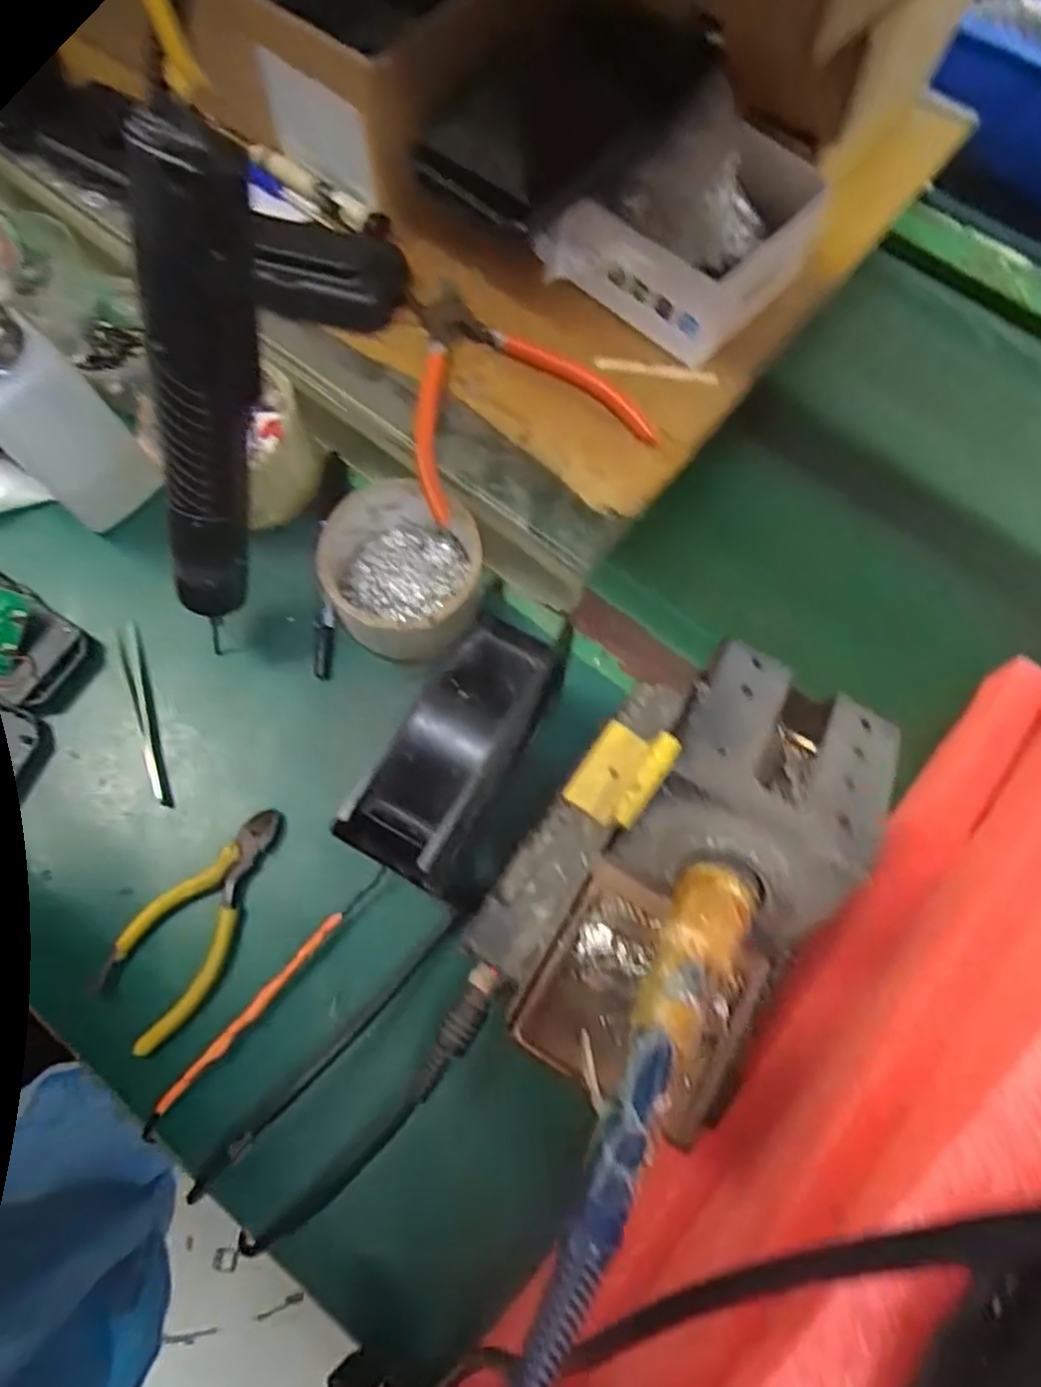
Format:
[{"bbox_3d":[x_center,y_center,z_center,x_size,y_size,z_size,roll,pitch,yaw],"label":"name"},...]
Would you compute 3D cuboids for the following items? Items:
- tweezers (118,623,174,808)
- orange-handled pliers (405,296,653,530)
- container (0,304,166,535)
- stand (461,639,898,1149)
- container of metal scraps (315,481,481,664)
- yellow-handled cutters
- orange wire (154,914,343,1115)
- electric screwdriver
[{"bbox_3d":[-0.203,0.012,0.397,0.011,0.006,0.105,-20,74,-7],"label":"tweezers"},{"bbox_3d":[-0.010,-0.168,0.391,0.119,0.024,0.126,-20,74,-7],"label":"orange-handled pliers"},{"bbox_3d":[-0.245,-0.142,0.374,0.058,0.130,0.056,43,77,12],"label":"container"},{"bbox_3d":[0.054,0.060,0.257,0.102,0.079,0.163,29,74,8],"label":"stand"},{"bbox_3d":[-0.060,-0.065,0.392,0.080,0.054,0.083,0,72,-1],"label":"container of metal scraps"},{"bbox_3d":[-0.160,0.111,0.363,0.048,0.009,0.121,29,74,8],"label":"yellow-handled cutters"},{"bbox_3d":[-0.126,0.149,0.344,0.007,0.009,0.113,42,76,12],"label":"orange wire"},{"bbox_3d":[-0.128,-0.104,0.293,0.031,0.205,0.028,34,47,9],"label":"electric screwdriver"}]

